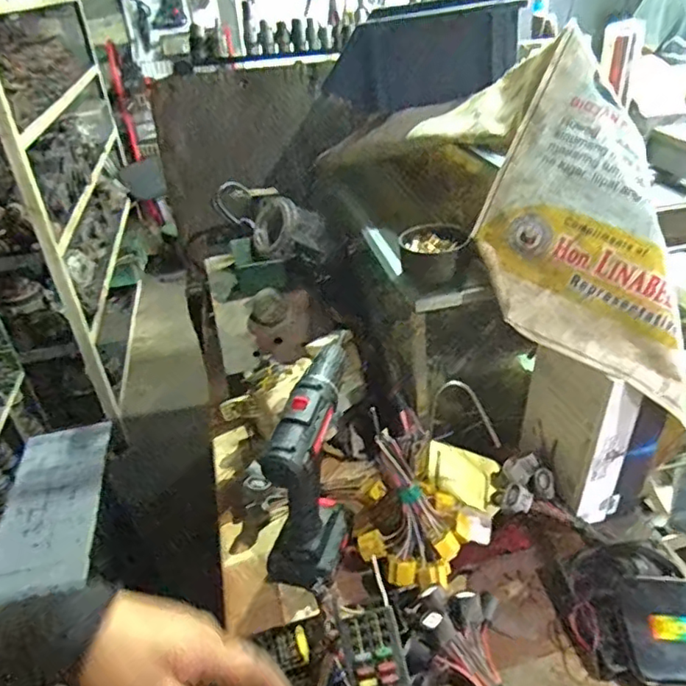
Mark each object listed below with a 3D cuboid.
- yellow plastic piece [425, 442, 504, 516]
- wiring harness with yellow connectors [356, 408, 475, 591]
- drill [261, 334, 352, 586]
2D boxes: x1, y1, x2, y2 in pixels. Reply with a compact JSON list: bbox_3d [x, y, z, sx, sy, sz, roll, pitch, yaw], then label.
[{"bbox_3d":[0.145,0.157,0.702,0.101,0.016,0.075,27,46,-16],"label":"yellow plastic piece"},{"bbox_3d":[0.073,0.168,0.614,0.113,0.133,0.118,3,34,12],"label":"wiring harness with yellow connectors"},{"bbox_3d":[-0.039,0.136,0.667,0.081,0.209,0.176,1,33,8],"label":"drill"}]

